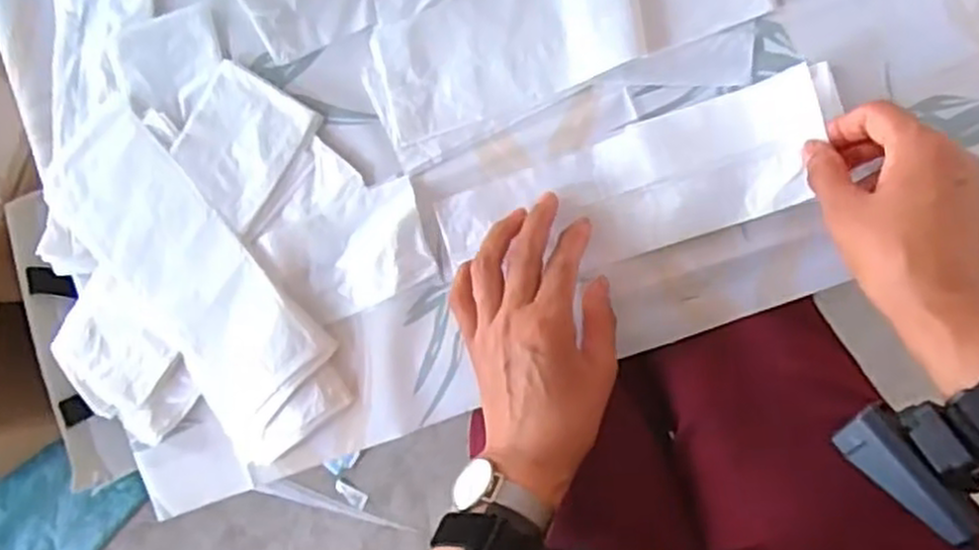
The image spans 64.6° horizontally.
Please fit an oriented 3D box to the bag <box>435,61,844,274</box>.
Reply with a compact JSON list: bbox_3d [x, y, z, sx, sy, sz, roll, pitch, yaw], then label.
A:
[{"bbox_3d":[0.093,-0.053,0.495,0.257,0.022,0.077,-19,86,15],"label":"bag"}]

